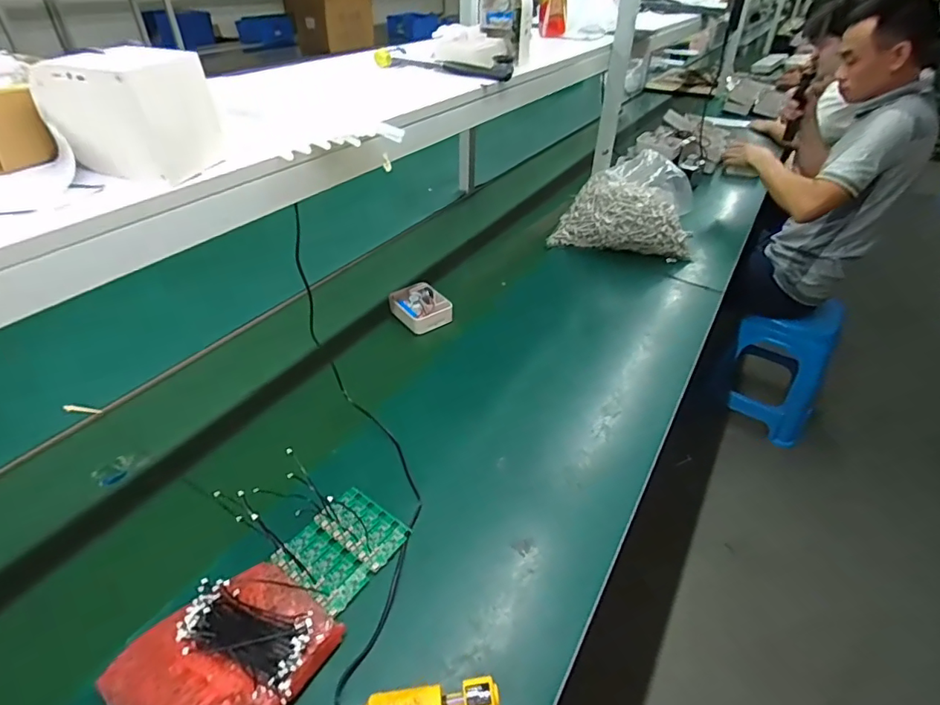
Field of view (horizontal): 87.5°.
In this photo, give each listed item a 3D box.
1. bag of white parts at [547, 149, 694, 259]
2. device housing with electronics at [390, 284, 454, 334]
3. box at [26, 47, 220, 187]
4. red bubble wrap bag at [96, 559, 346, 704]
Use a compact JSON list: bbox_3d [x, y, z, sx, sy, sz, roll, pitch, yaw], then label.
[{"bbox_3d":[0.413,-0.391,1.293,0.351,0.191,0.198,11,40,11],"label":"bag of white parts"},{"bbox_3d":[-0.112,-0.100,1.087,0.115,0.037,0.135,-19,43,-23],"label":"device housing with electronics"},{"bbox_3d":[-0.312,-0.224,0.457,0.126,0.095,0.089,15,41,16],"label":"box"},{"bbox_3d":[-0.267,0.321,0.529,0.186,0.047,0.187,24,44,26],"label":"red bubble wrap bag"}]

